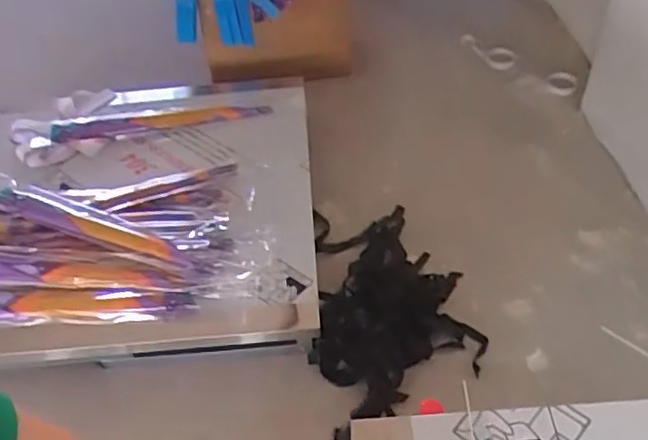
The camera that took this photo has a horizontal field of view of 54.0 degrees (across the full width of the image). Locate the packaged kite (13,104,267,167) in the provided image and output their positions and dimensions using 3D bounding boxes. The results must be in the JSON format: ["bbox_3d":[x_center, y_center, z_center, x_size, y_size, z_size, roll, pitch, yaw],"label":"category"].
[{"bbox_3d":[-0.435,-0.234,1.530,0.597,0.051,0.118,-14,49,-14],"label":"packaged kite"}]

